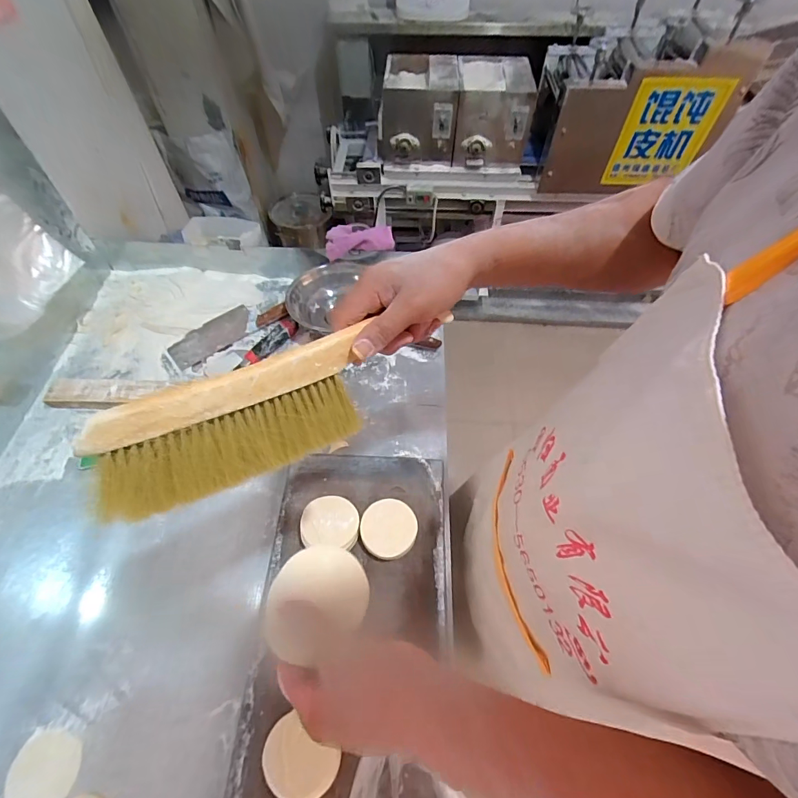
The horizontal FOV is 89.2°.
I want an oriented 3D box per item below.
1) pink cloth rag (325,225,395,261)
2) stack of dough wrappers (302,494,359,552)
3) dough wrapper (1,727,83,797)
[{"bbox_3d":[-0.091,-0.364,0.915,0.153,0.044,0.069,-11,58,-8],"label":"pink cloth rag"},{"bbox_3d":[-0.107,0.196,0.639,0.087,0.031,0.077,2,58,2],"label":"stack of dough wrappers"},{"bbox_3d":[-0.439,0.460,0.498,0.084,0.004,0.083,9,58,6],"label":"dough wrapper"}]

